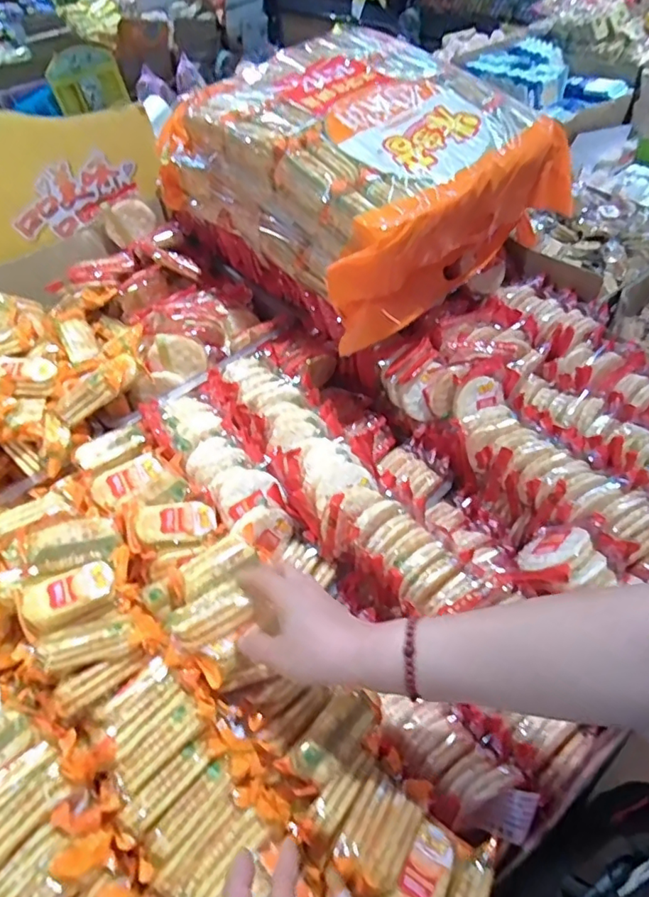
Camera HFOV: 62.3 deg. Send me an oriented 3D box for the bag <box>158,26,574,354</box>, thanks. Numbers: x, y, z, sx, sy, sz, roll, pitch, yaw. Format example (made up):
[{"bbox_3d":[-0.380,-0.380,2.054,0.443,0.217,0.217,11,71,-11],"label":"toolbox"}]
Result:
[{"bbox_3d":[0.040,-0.331,0.681,0.336,0.212,0.380,-34,55,-22],"label":"bag"}]

